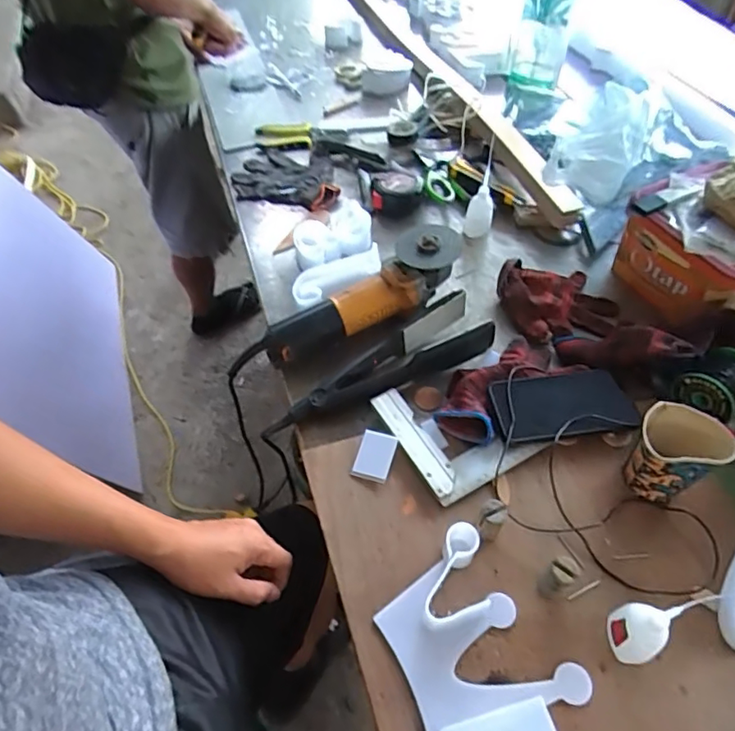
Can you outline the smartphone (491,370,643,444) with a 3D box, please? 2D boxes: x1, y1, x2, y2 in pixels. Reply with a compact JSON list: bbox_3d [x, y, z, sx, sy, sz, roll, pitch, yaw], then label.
[{"bbox_3d":[0.220,0.041,0.624,0.155,0.014,0.077,-8,53,-4],"label":"smartphone"}]

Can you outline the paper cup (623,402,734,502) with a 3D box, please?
[{"bbox_3d":[0.304,0.095,0.557,0.070,0.089,0.076,-1,53,1],"label":"paper cup"}]

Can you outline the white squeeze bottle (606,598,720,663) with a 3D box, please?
[{"bbox_3d":[0.232,0.213,0.454,0.037,0.119,0.034,24,57,19],"label":"white squeeze bottle"}]

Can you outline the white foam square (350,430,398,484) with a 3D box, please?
[{"bbox_3d":[0.008,0.100,0.606,0.039,0.010,0.053,14,55,13],"label":"white foam square"}]

